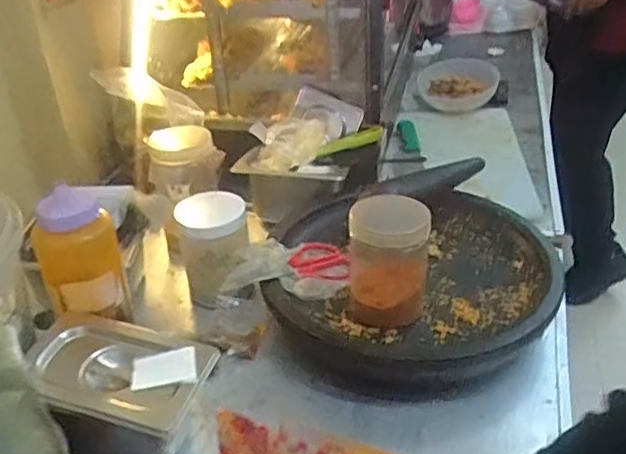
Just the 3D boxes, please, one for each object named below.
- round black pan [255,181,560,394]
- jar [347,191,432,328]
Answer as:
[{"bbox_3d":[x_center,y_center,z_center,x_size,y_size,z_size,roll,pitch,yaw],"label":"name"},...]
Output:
[{"bbox_3d":[0.131,0.049,0.825,0.371,0.078,0.373,-2,32,1],"label":"round black pan"},{"bbox_3d":[0.088,0.027,0.743,0.090,0.136,0.096,1,32,7],"label":"jar"}]

